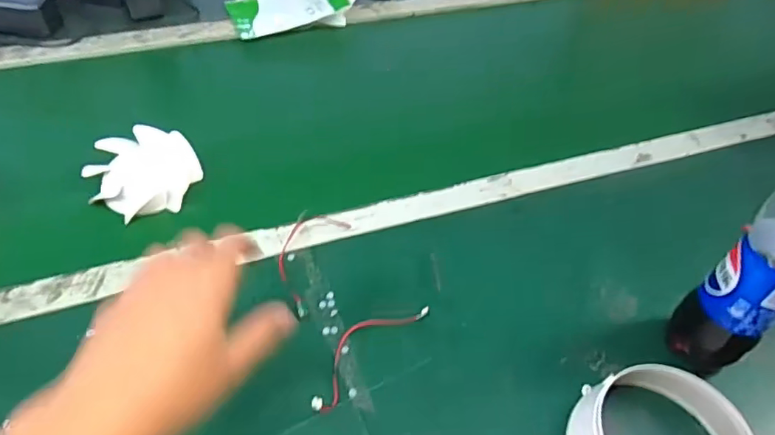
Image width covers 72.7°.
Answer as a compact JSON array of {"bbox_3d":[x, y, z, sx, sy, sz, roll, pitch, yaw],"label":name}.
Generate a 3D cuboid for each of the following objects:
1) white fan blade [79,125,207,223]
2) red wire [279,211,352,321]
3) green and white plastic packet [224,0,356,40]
[{"bbox_3d":[-0.271,-0.052,0.589,0.109,0.042,0.095,-30,58,-27],"label":"white fan blade"},{"bbox_3d":[-0.084,0.040,0.531,0.055,0.011,0.129,16,50,9],"label":"red wire"},{"bbox_3d":[-0.167,-0.367,0.883,0.200,0.042,0.161,-15,51,-17],"label":"green and white plastic packet"}]

